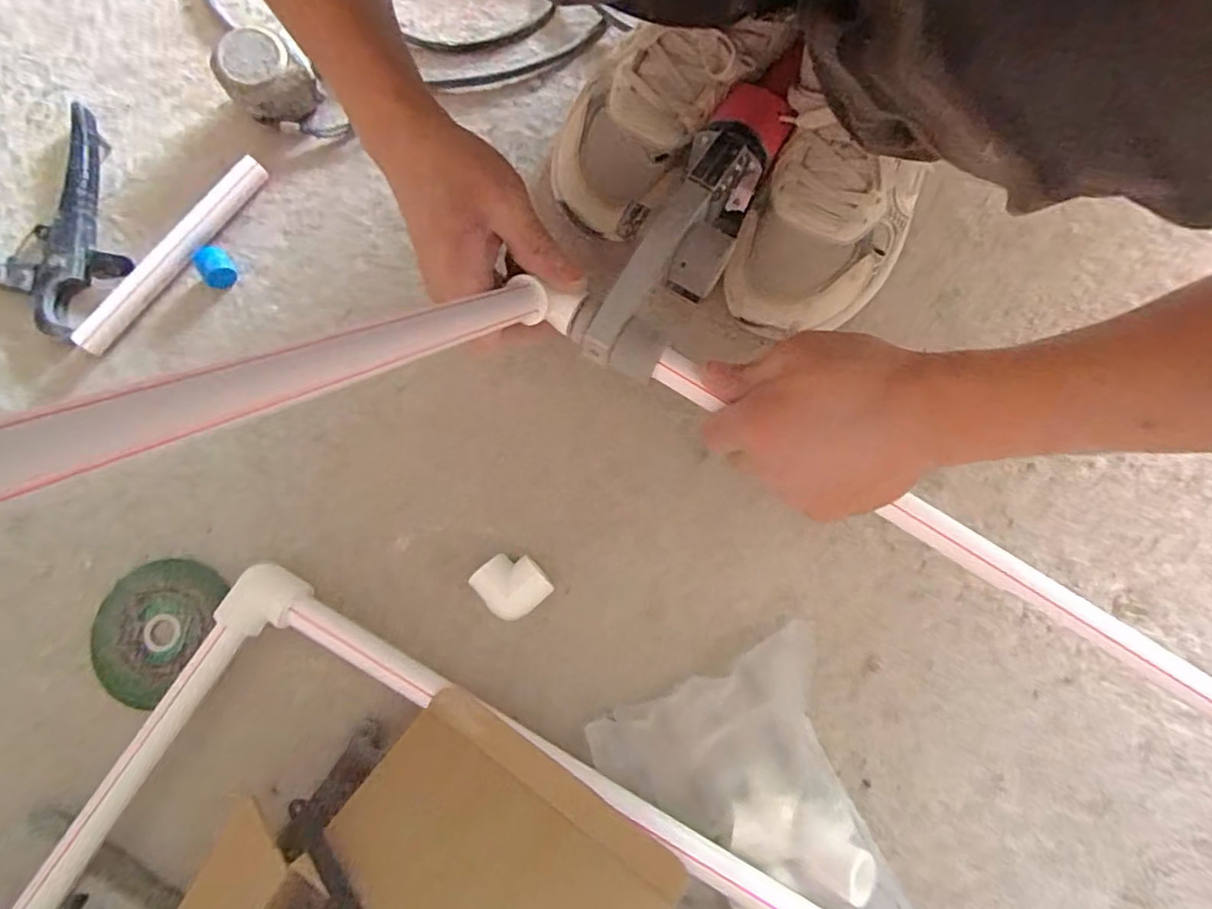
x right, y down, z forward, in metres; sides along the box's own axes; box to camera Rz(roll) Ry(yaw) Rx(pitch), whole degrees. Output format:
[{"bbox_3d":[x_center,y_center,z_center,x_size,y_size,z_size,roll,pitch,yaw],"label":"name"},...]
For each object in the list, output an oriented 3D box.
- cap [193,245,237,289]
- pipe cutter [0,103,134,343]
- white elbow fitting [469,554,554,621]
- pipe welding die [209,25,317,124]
[{"bbox_3d":[-0.289,-0.139,0.444,0.023,0.023,0.023,-32,81,-7],"label":"cap"},{"bbox_3d":[-0.428,-0.184,0.452,0.174,0.019,0.173,0,78,-1],"label":"pipe cutter"},{"bbox_3d":[-0.062,0.087,0.399,0.040,0.026,0.042,-41,82,-8],"label":"white elbow fitting"},{"bbox_3d":[-0.263,-0.288,0.464,0.061,0.048,0.059,0,78,-1],"label":"pipe welding die"}]

